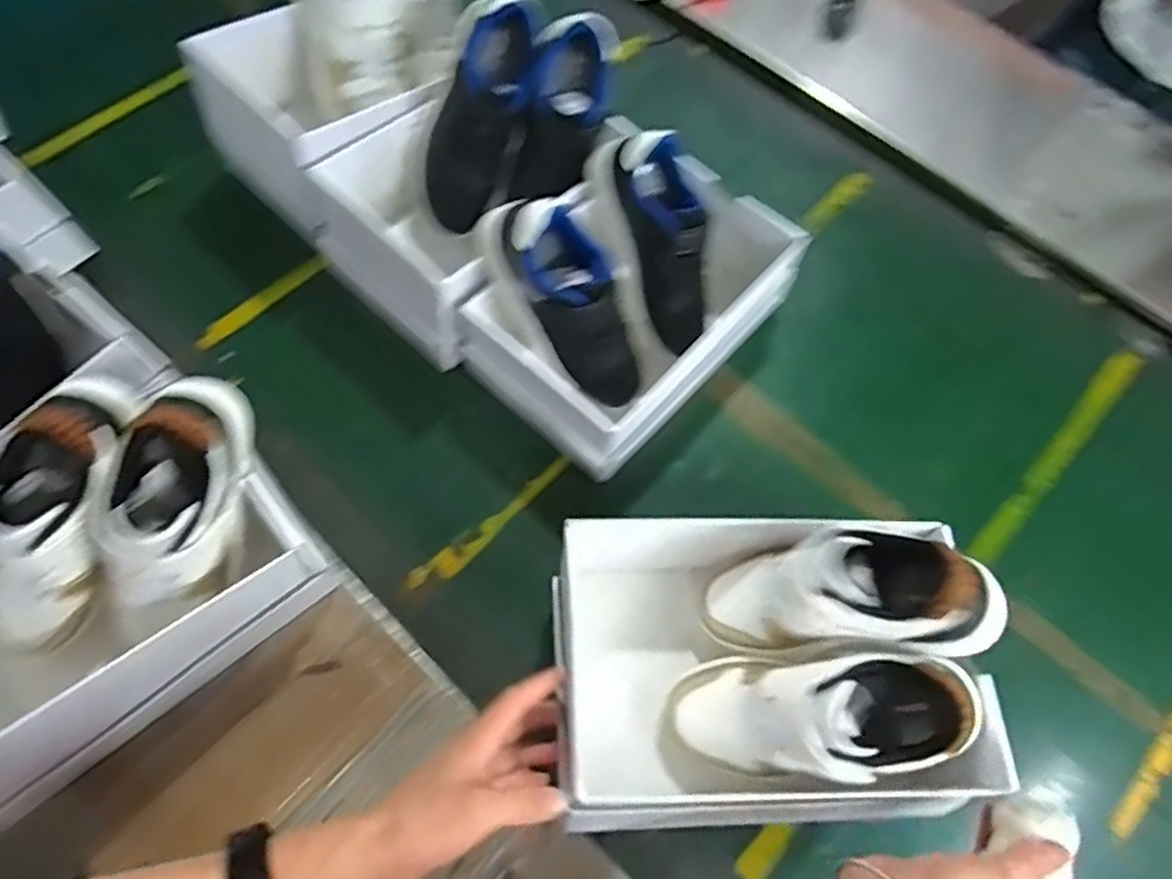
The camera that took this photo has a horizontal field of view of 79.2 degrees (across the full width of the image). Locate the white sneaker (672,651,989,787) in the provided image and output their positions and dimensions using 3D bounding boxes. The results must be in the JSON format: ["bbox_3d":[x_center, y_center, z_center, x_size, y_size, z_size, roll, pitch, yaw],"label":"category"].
[{"bbox_3d":[0.152,0.184,0.476,0.196,0.076,0.077,-10,65,21],"label":"white sneaker"}]

